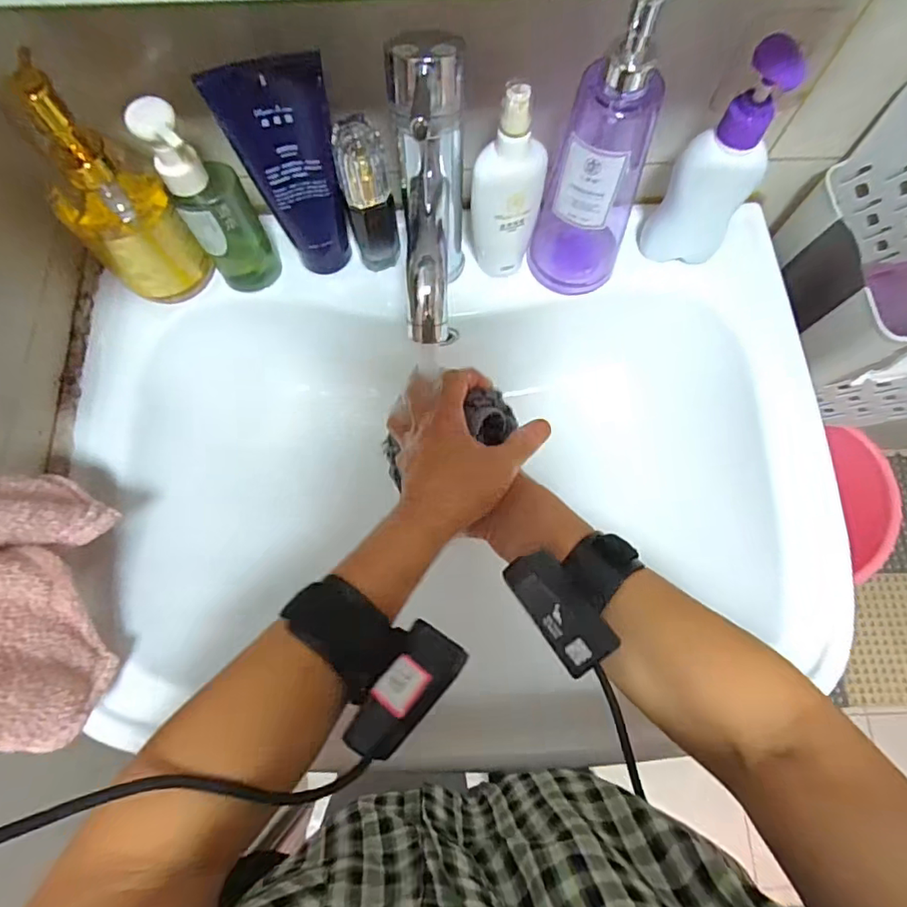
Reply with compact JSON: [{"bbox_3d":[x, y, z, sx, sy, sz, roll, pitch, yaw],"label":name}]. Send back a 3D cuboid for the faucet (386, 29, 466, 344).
[{"bbox_3d":[-0.012,-0.145,0.348,0.044,0.178,0.126,-3,67,0],"label":"faucet"}]

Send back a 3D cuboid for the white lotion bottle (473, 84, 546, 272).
[{"bbox_3d":[0.042,-0.200,0.396,0.053,0.162,0.036,2,67,1],"label":"white lotion bottle"}]

